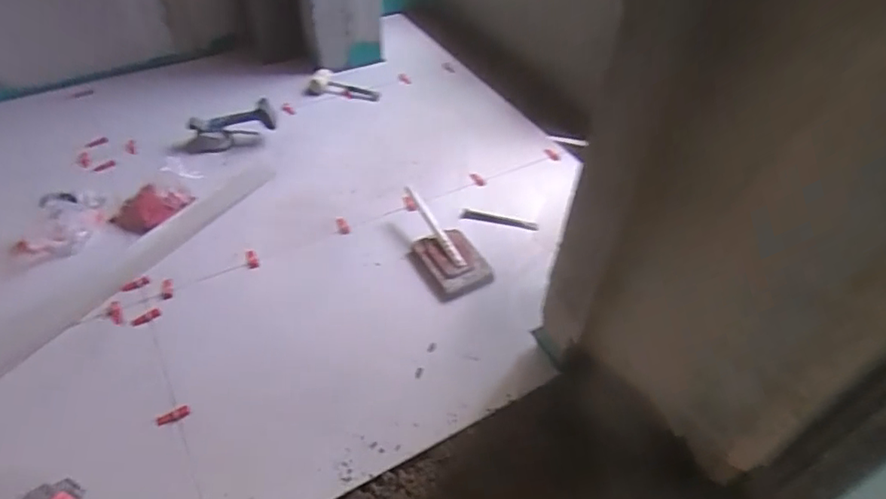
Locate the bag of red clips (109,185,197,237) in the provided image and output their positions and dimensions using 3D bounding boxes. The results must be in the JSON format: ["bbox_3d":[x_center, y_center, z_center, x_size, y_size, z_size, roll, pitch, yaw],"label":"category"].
[{"bbox_3d":[-0.923,-0.120,1.740,0.270,0.122,0.070,-23,47,9],"label":"bag of red clips"}]

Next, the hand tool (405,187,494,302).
[{"bbox_3d":[-0.033,-0.029,1.703,0.175,0.107,0.419,-24,52,-24],"label":"hand tool"}]

